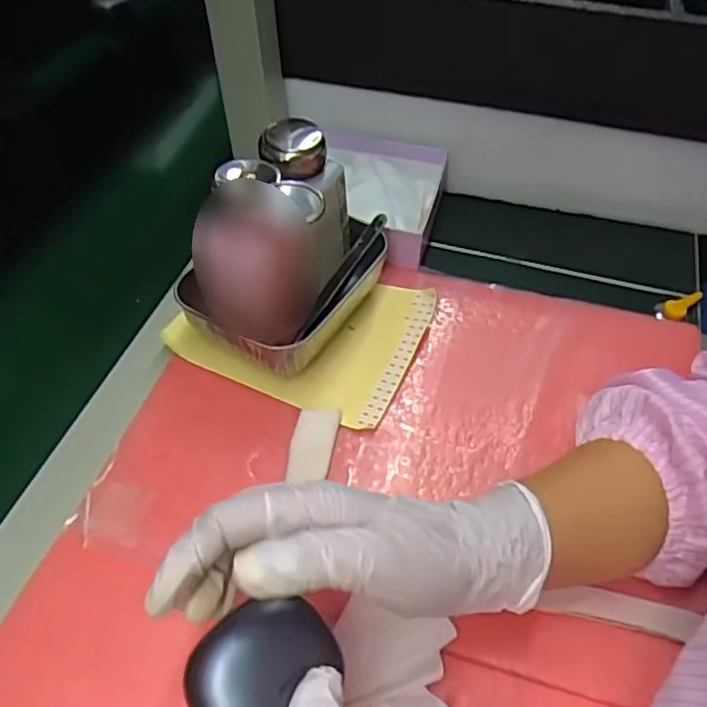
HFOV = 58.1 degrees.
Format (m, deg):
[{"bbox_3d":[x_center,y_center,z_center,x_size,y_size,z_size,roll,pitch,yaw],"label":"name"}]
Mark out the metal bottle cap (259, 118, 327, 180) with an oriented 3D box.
[{"bbox_3d":[-0.037,-0.122,0.378,0.034,0.023,0.034,0,51,0],"label":"metal bottle cap"}]

